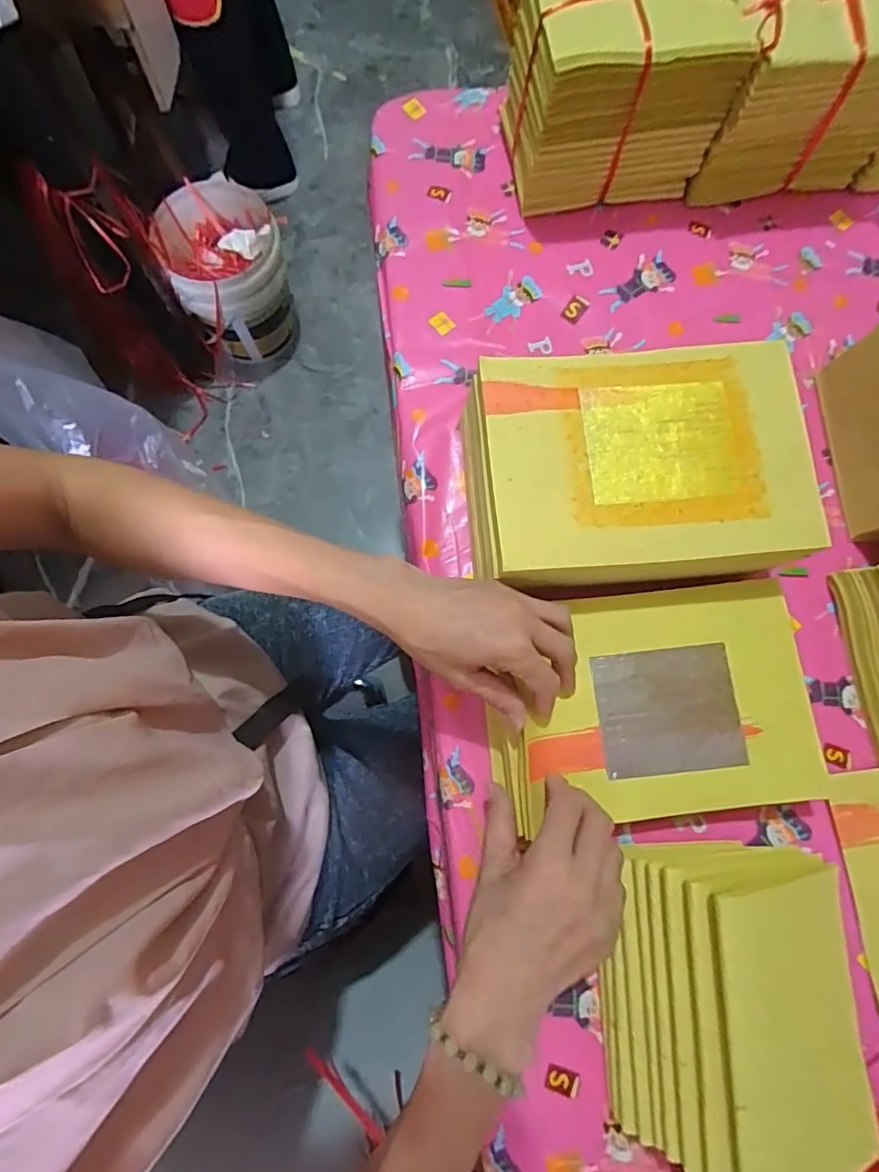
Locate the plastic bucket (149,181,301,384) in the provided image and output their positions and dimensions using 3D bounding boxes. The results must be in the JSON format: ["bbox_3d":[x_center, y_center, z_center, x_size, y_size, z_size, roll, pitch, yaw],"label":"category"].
[{"bbox_3d":[-0.457,-0.676,1.246,0.239,0.274,0.270,-17,79,-5],"label":"plastic bucket"}]

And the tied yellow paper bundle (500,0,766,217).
[{"bbox_3d":[0.157,-0.439,0.488,0.173,0.135,0.116,-8,78,-3],"label":"tied yellow paper bundle"}]

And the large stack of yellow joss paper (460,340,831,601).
[{"bbox_3d":[0.141,-0.082,0.429,0.243,0.091,0.169,-5,78,-3],"label":"large stack of yellow joss paper"}]

